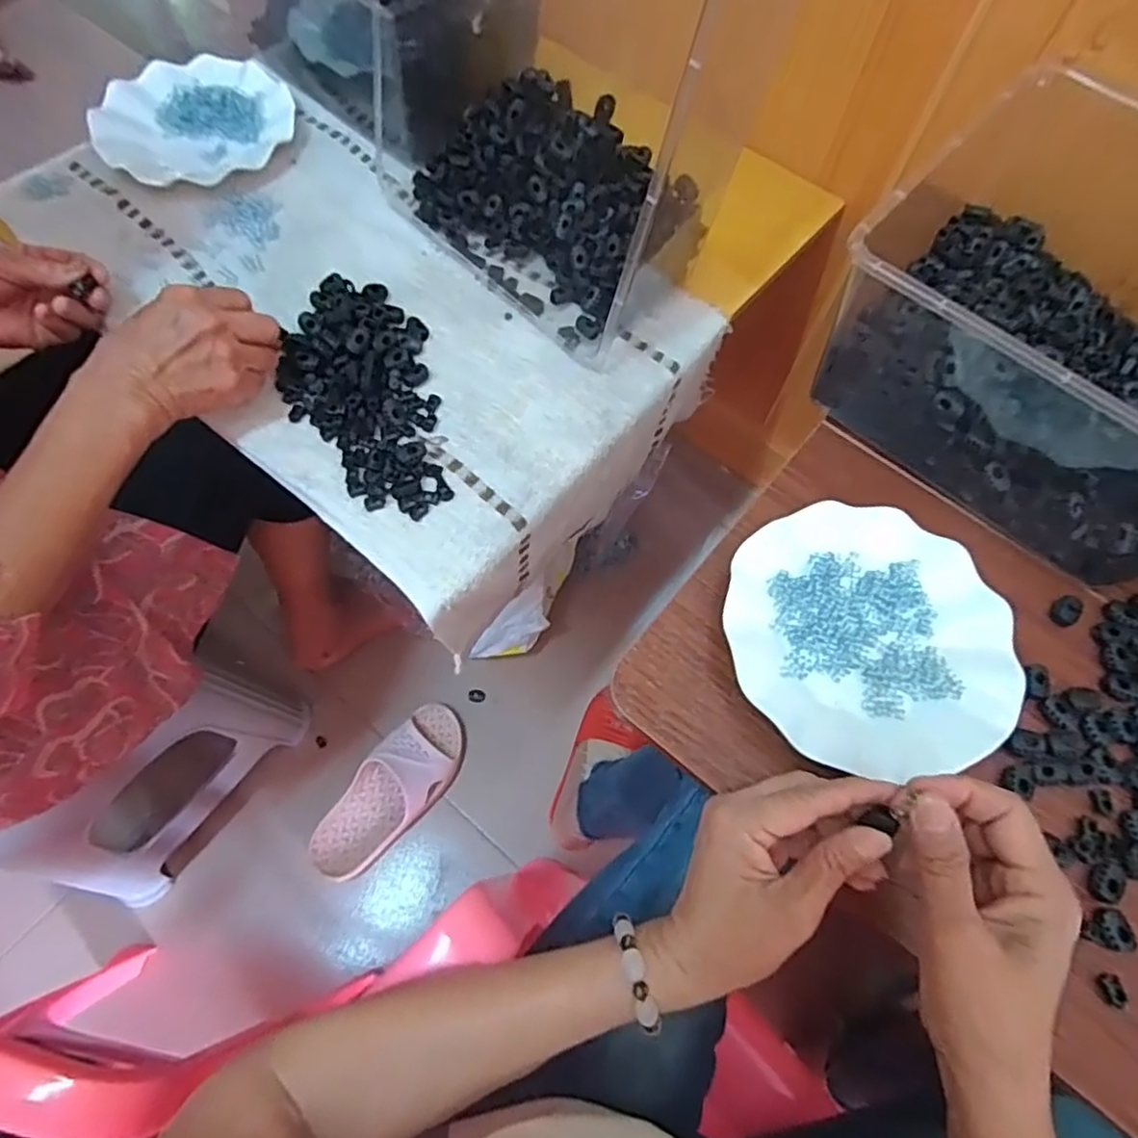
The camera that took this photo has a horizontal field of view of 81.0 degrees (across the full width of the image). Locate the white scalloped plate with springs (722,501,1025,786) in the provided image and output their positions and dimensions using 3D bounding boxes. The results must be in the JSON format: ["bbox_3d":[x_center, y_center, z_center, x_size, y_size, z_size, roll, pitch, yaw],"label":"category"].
[{"bbox_3d":[0.195,0.045,0.447,0.182,0.031,0.176,1,66,-3],"label":"white scalloped plate with springs"}]

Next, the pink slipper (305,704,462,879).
[{"bbox_3d":[-0.225,0.285,0.861,0.098,0.050,0.245,36,69,12],"label":"pink slipper"}]

